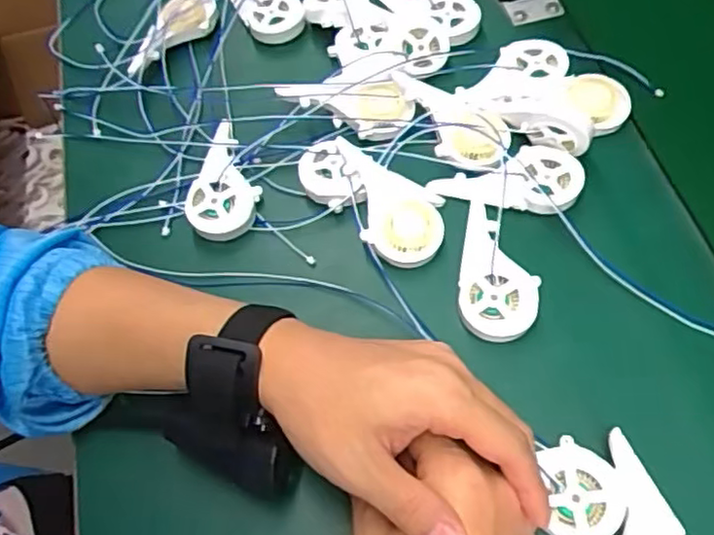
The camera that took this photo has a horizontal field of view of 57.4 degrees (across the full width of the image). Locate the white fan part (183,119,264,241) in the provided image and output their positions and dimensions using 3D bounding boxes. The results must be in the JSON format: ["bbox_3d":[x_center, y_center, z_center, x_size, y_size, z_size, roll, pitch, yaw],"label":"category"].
[{"bbox_3d":[-0.086,-0.058,0.436,0.044,0.017,0.083,3,62,9],"label":"white fan part"}]

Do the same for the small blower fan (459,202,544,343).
[{"bbox_3d":[0.085,0.000,0.387,0.045,0.012,0.093,7,62,11],"label":"small blower fan"}]

